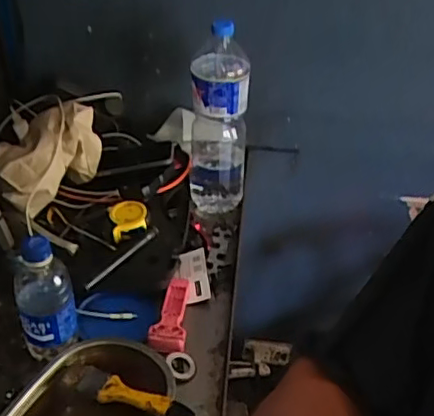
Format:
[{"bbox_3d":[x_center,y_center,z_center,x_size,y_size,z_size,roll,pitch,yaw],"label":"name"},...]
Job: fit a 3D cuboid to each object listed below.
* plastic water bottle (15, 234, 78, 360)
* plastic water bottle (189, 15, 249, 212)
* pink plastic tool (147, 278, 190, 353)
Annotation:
[{"bbox_3d":[-0.197,0.102,0.667,0.062,0.155,0.051,-10,38,-20],"label":"plastic water bottle"},{"bbox_3d":[0.004,-0.126,0.908,0.095,0.298,0.106,5,35,0],"label":"plastic water bottle"},{"bbox_3d":[-0.060,0.135,0.760,0.044,0.017,0.117,5,35,0],"label":"pink plastic tool"}]

